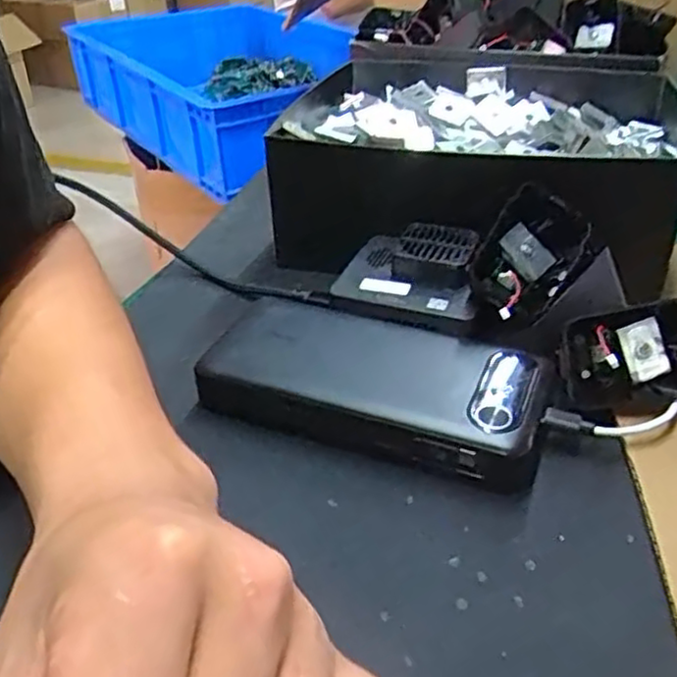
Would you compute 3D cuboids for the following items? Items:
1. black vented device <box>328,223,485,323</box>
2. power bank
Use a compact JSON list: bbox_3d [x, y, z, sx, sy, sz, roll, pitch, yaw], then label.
[{"bbox_3d":[0.039,-0.036,0.384,0.073,0.020,0.060,10,59,21],"label":"black vented device"},{"bbox_3d":[0.014,0.024,0.336,0.155,0.029,0.089,11,37,21],"label":"power bank"}]

